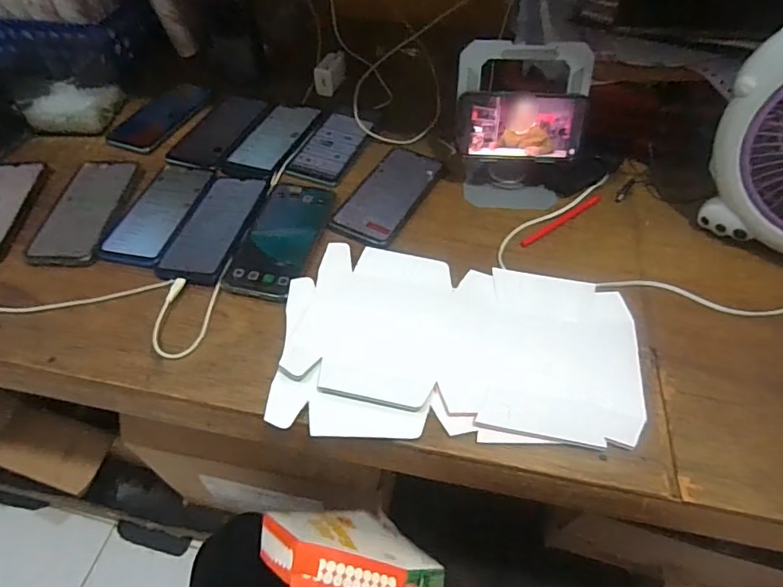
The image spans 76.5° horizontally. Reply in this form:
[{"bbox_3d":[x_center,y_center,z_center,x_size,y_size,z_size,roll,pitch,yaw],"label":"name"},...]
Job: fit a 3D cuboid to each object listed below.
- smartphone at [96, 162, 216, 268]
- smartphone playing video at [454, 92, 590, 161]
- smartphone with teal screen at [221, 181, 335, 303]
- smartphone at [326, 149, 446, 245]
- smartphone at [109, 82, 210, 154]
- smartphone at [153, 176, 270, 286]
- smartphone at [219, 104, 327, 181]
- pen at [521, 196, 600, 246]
[{"bbox_3d":[-0.280,-0.104,0.602,0.080,0.004,0.166,11,52,8],"label":"smartphone"},{"bbox_3d":[0.152,-0.198,0.590,0.147,0.076,0.012,5,23,1],"label":"smartphone playing video"},{"bbox_3d":[-0.125,-0.068,0.571,0.081,0.004,0.176,9,52,6],"label":"smartphone with teal screen"},{"bbox_3d":[-0.003,-0.126,0.621,0.078,0.004,0.174,22,55,16],"label":"smartphone"},{"bbox_3d":[-0.344,-0.264,0.737,0.084,0.010,0.168,18,54,13],"label":"smartphone"},{"bbox_3d":[-0.204,-0.082,0.583,0.078,0.010,0.174,9,52,7],"label":"smartphone"},{"bbox_3d":[-0.161,-0.212,0.683,0.081,0.013,0.159,19,54,14],"label":"smartphone"},{"bbox_3d":[0.208,-0.088,0.602,0.140,0.004,0.011,-31,58,-23],"label":"pen"}]

